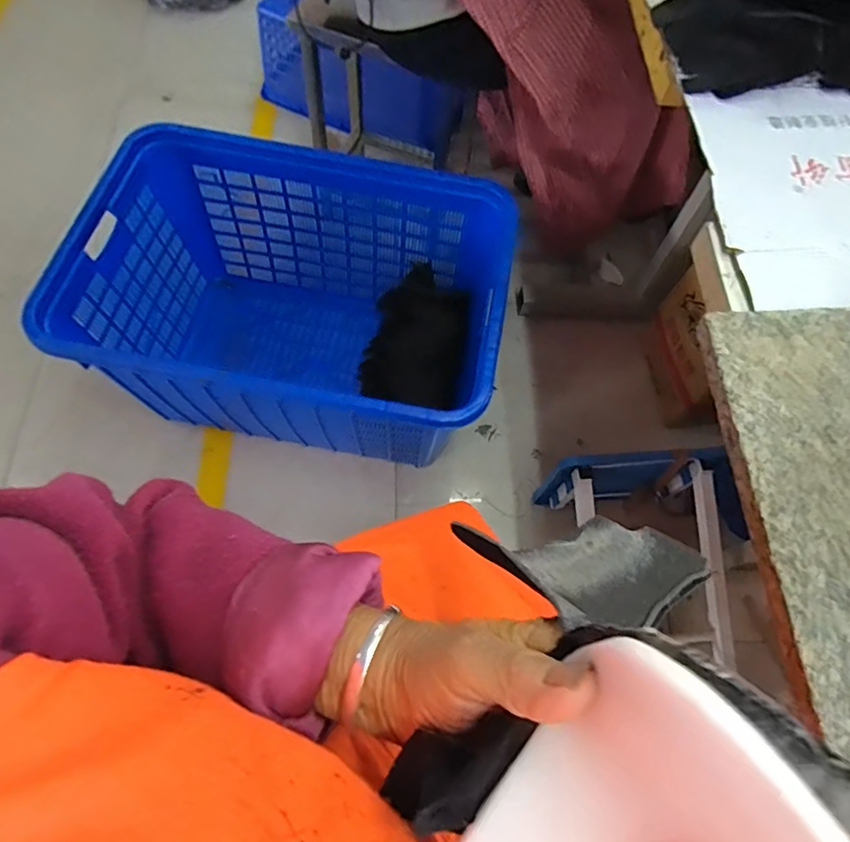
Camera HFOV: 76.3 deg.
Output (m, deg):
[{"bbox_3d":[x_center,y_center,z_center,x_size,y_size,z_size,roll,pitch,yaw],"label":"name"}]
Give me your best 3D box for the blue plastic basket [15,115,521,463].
[{"bbox_3d":[-0.230,-0.197,1.066,0.712,0.383,0.496,9,66,0],"label":"blue plastic basket"}]

